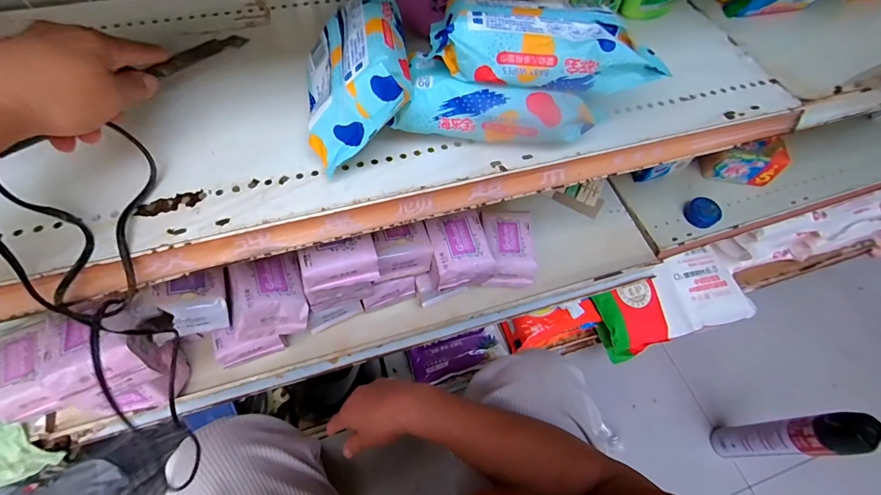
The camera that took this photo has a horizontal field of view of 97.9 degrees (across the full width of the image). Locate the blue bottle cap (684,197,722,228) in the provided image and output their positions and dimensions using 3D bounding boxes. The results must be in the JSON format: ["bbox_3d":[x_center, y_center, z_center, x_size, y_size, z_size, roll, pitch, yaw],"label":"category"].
[{"bbox_3d":[0.466,-0.065,0.680,0.065,0.013,0.053,-40,69,-22],"label":"blue bottle cap"}]

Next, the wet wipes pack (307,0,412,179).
[{"bbox_3d":[-0.068,-0.138,0.318,0.056,0.106,0.149,22,48,-42],"label":"wet wipes pack"}]

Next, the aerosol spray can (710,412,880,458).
[{"bbox_3d":[0.666,0.376,0.755,0.057,0.331,0.063,-2,60,-3],"label":"aerosol spray can"}]

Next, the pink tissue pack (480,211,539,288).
[{"bbox_3d":[0.103,0.003,0.591,0.074,0.052,0.107,-1,60,-3],"label":"pink tissue pack"}]

